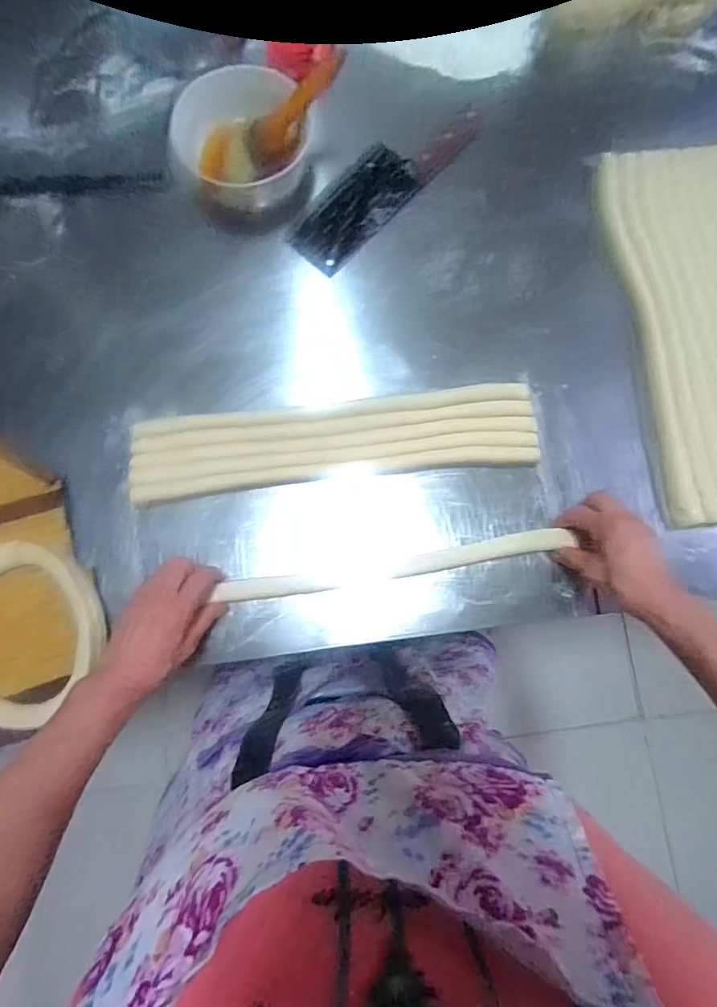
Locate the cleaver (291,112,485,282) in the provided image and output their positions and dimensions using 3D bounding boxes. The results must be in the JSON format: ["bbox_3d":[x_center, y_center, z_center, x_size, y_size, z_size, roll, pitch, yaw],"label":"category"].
[{"bbox_3d":[0.031,-0.395,0.592,0.268,0.023,0.083,-44,82,-8],"label":"cleaver"}]

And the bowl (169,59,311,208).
[{"bbox_3d":[-0.123,-0.403,0.558,0.153,0.082,0.133,-23,80,-5],"label":"bowl"}]

